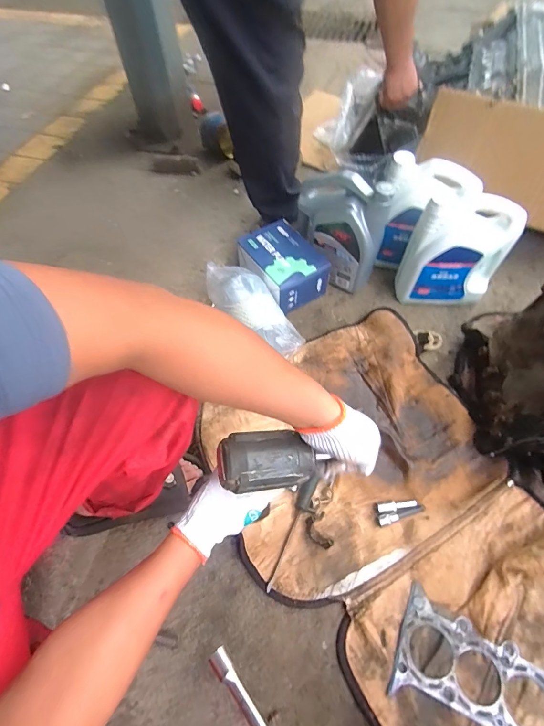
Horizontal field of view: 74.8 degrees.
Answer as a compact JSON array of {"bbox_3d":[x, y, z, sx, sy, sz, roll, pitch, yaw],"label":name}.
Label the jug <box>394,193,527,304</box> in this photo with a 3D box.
[{"bbox_3d":[0.454,-0.263,0.868,0.240,0.249,0.116,3,60,4],"label":"jug"}]

